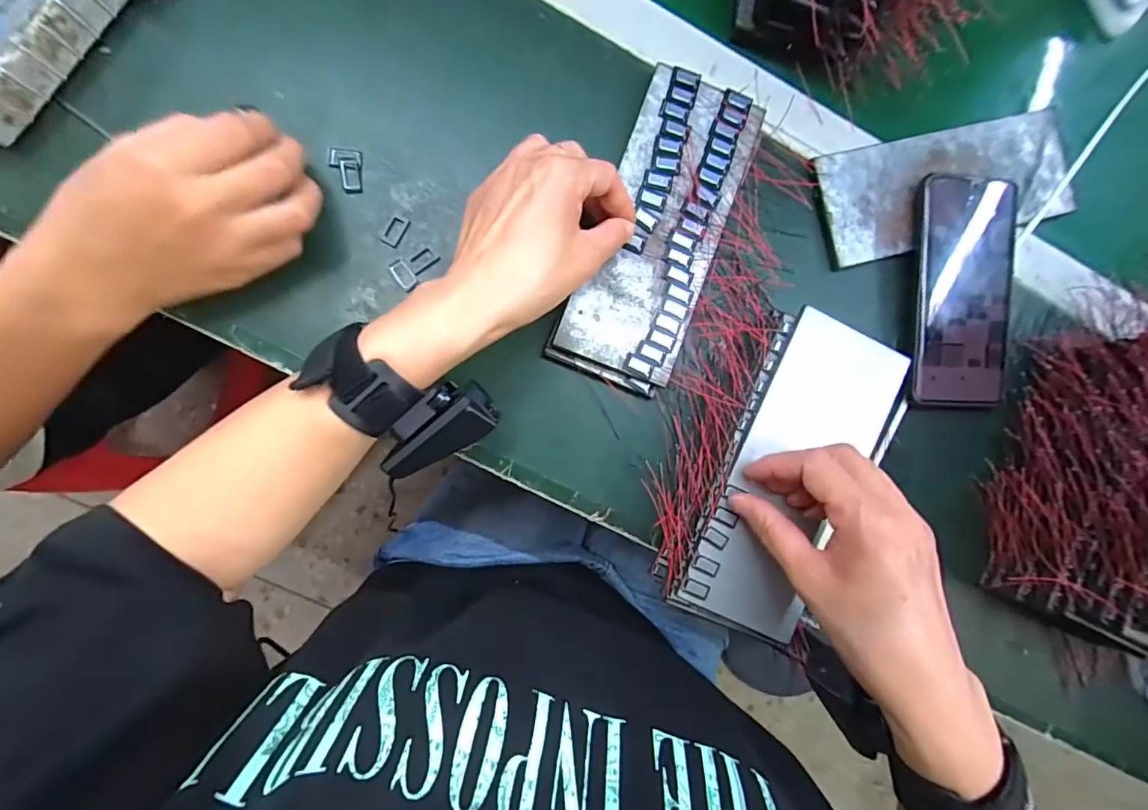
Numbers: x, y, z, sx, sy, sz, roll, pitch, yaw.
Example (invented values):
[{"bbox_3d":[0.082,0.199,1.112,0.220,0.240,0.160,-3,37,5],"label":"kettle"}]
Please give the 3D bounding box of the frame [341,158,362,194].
[{"bbox_3d":[-0.144,-0.149,0.320,0.011,0.004,0.022,-6,90,-7],"label":"frame"}]

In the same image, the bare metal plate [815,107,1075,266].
[{"bbox_3d":[0.281,-0.165,0.368,0.207,0.010,0.081,-16,89,-6],"label":"bare metal plate"}]

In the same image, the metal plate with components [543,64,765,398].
[{"bbox_3d":[0.057,-0.117,0.333,0.081,0.013,0.210,20,89,-7],"label":"metal plate with components"}]

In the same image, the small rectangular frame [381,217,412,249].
[{"bbox_3d":[-0.117,-0.114,0.324,0.012,0.004,0.021,28,86,-6],"label":"small rectangular frame"}]

